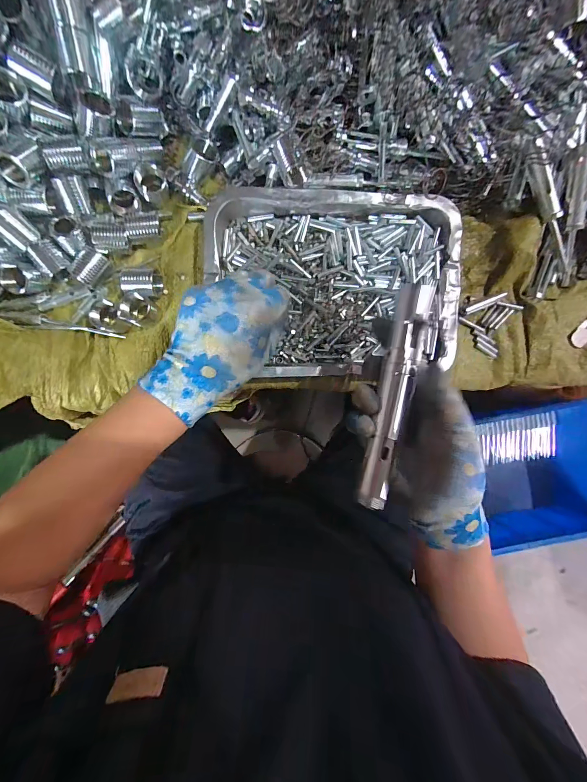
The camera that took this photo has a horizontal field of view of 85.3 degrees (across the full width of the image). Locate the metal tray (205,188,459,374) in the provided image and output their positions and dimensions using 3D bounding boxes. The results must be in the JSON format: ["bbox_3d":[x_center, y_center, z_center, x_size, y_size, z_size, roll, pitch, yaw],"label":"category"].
[{"bbox_3d":[0.042,-0.106,0.327,0.251,0.028,0.179,0,90,-2],"label":"metal tray"}]

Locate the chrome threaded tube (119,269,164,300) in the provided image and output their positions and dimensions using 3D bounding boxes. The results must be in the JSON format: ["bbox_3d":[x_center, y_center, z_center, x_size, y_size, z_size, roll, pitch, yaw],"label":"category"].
[{"bbox_3d":[-0.154,-0.108,0.325,0.034,0.024,0.024,-7,90,-2],"label":"chrome threaded tube"}]

